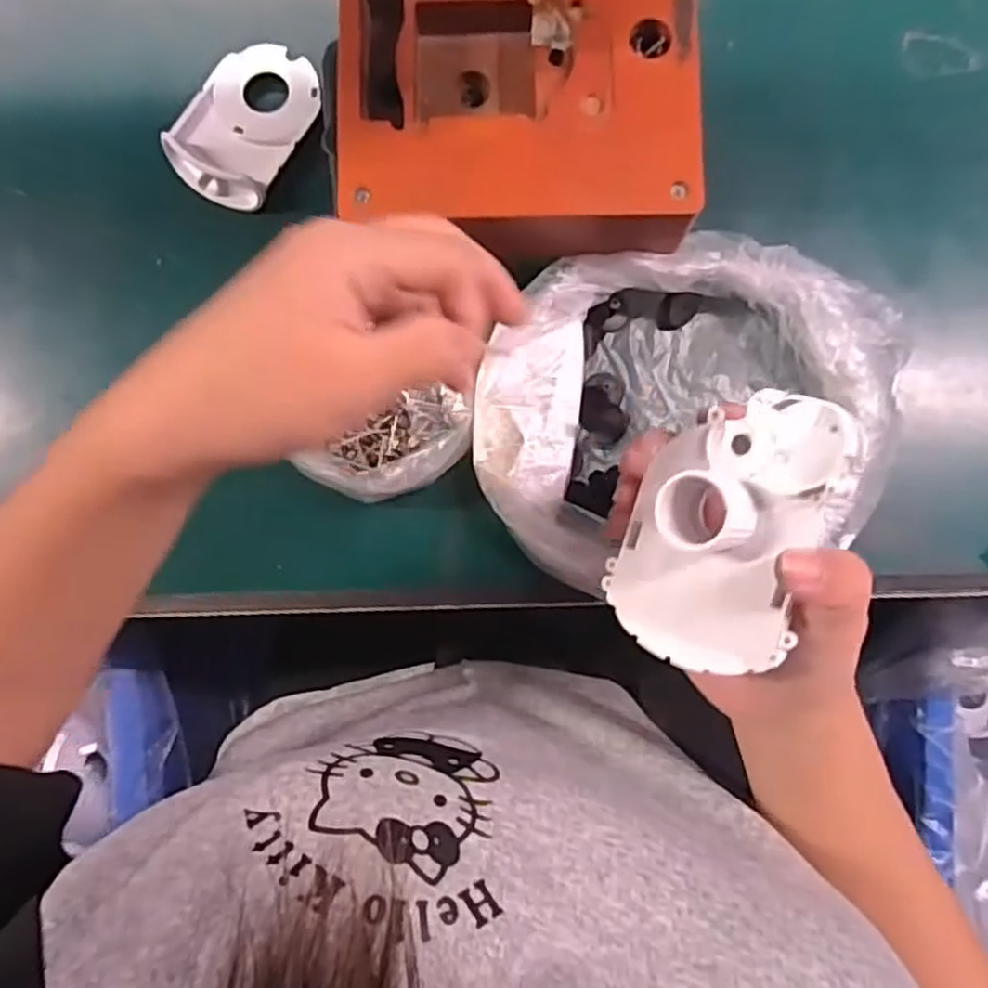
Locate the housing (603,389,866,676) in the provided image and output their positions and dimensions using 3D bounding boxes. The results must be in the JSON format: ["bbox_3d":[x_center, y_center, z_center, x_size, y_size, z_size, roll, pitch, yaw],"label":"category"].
[{"bbox_3d":[0.081,0.013,0.260,0.063,0.038,0.103,34,108,33],"label":"housing"}]

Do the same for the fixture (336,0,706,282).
[{"bbox_3d":[0.011,-0.184,0.338,0.149,0.067,0.154,0,85,0],"label":"fixture"}]

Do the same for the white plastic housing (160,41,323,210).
[{"bbox_3d":[-0.127,-0.190,0.376,0.057,0.016,0.085,30,86,3],"label":"white plastic housing"}]

